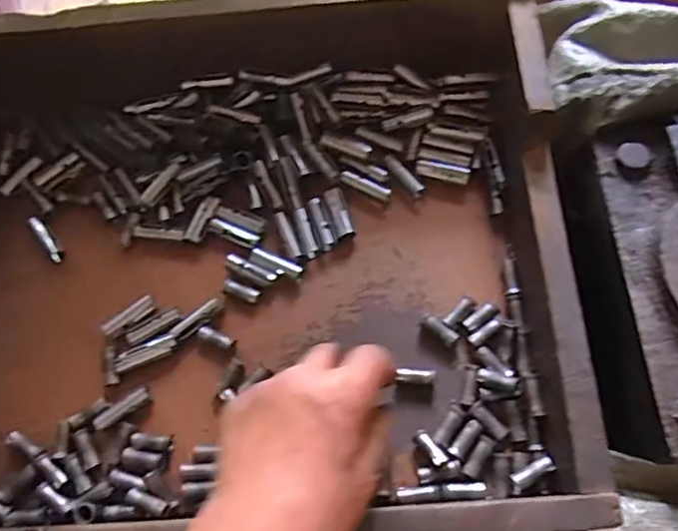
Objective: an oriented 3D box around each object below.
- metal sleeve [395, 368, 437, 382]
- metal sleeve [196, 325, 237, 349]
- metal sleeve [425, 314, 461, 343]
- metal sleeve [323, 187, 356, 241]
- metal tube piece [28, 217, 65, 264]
[{"bbox_3d":[0.049,0.070,0.376,0.026,0.010,0.008,5,71,4],"label":"metal sleeve"},{"bbox_3d":[-0.081,0.048,0.394,0.025,0.004,0.007,22,73,10],"label":"metal sleeve"},{"bbox_3d":[0.067,0.041,0.386,0.024,0.006,0.009,40,77,15],"label":"metal sleeve"},{"bbox_3d":[0.000,-0.036,0.420,0.013,0.010,0.037,-16,71,-3],"label":"metal sleeve"},{"bbox_3d":[-0.210,-0.019,0.426,0.010,0.005,0.039,-34,86,-9],"label":"metal tube piece"}]

